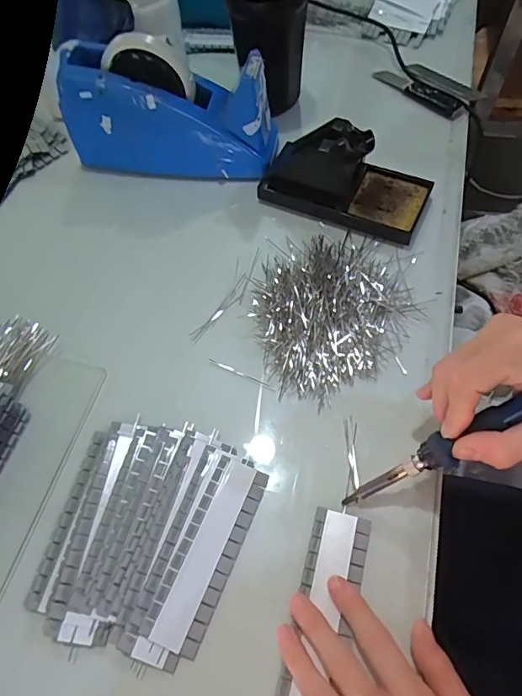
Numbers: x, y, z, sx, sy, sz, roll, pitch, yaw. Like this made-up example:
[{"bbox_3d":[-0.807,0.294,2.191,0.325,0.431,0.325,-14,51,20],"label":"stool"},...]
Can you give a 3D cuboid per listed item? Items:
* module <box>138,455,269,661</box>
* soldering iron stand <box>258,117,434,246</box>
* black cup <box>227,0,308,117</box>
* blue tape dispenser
[{"bbox_3d":[-0.036,0.139,0.330,0.040,0.006,0.125,20,64,13],"label":"module"},{"bbox_3d":[0.079,-0.169,0.452,0.160,0.070,0.071,20,64,13],"label":"soldering iron stand"},{"bbox_3d":[0.008,-0.333,0.499,0.079,0.157,0.072,1,61,3],"label":"black cup"},{"bbox_3d":[-0.092,-0.239,0.482,0.208,0.117,0.064,6,62,5],"label":"blue tape dispenser"}]

